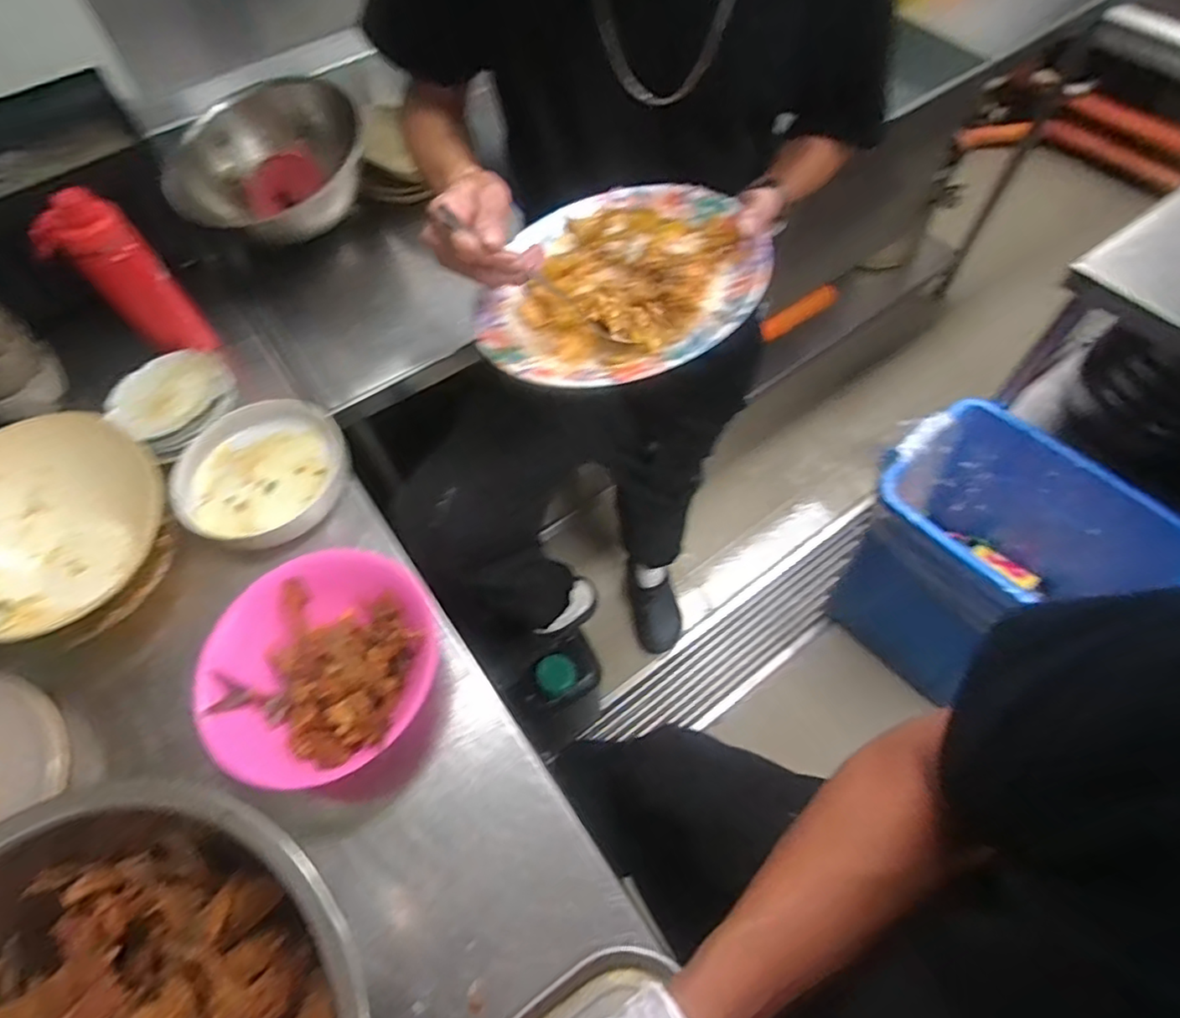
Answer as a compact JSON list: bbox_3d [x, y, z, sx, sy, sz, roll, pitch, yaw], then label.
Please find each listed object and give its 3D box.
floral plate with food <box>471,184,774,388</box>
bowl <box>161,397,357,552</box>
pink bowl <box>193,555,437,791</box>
[{"bbox_3d":[0.028,-0.193,0.545,0.231,0.059,0.242,-2,59,3],"label":"floral plate with food"},{"bbox_3d":[-0.387,-0.039,0.755,0.185,0.054,0.186,-2,59,3],"label":"bowl"},{"bbox_3d":[-0.255,0.155,0.613,0.210,0.069,0.213,-2,59,3],"label":"pink bowl"}]

